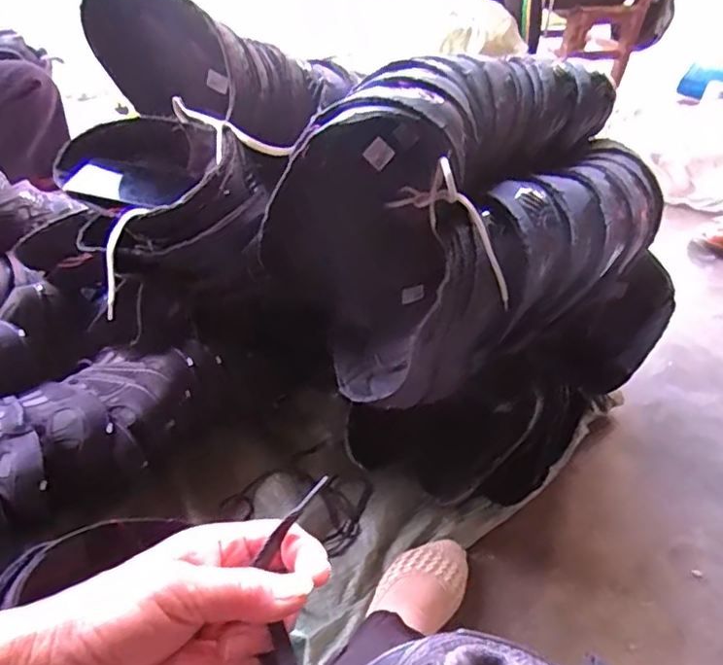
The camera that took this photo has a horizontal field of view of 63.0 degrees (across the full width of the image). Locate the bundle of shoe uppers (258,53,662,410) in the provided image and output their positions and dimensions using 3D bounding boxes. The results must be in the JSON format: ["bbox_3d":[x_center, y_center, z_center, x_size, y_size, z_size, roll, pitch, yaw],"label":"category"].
[{"bbox_3d":[0.130,-0.129,0.670,0.437,0.266,0.250,-22,48,-24],"label":"bundle of shoe uppers"}]

